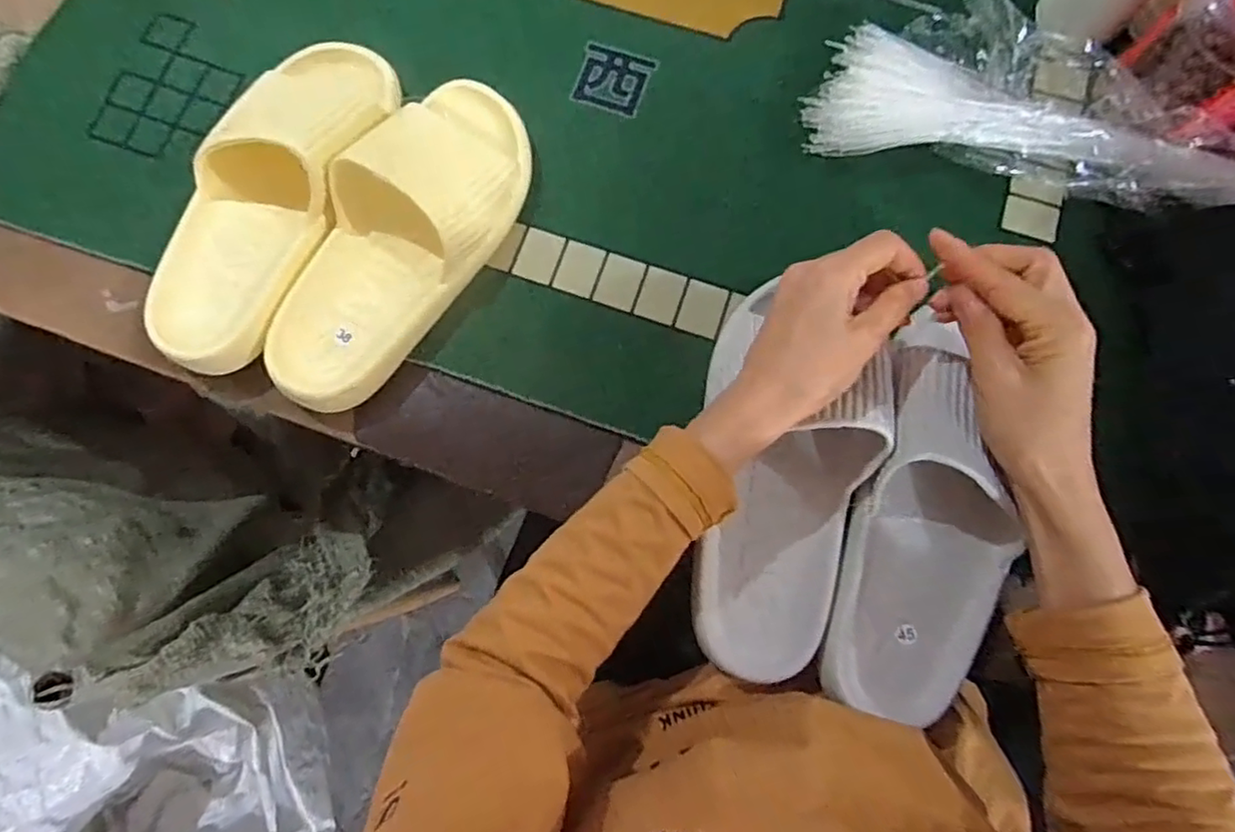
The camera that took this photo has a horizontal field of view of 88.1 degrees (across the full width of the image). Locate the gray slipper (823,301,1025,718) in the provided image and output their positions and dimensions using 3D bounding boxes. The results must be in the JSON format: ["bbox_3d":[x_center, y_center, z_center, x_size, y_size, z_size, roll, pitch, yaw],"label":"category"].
[{"bbox_3d":[0.192,0.062,0.392,0.100,0.068,0.235,7,91,1],"label":"gray slipper"}]

